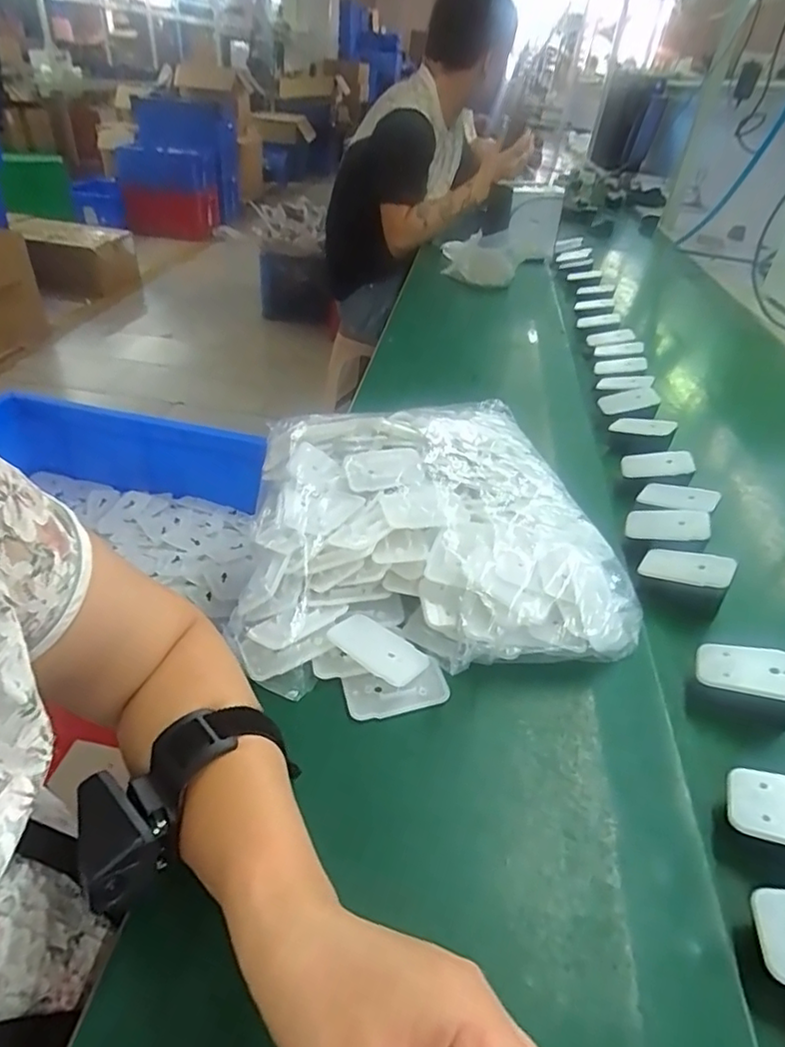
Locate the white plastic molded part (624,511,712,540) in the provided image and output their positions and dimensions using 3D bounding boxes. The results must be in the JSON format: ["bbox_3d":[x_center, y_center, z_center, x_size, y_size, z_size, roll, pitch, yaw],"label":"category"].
[{"bbox_3d":[0.246,0.002,0.522,0.068,0.005,0.032,3,57,29],"label":"white plastic molded part"}]

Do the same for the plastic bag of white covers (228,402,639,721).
[{"bbox_3d":[0.025,0.000,0.502,0.290,0.070,0.328,0,38,-7],"label":"plastic bag of white covers"}]

